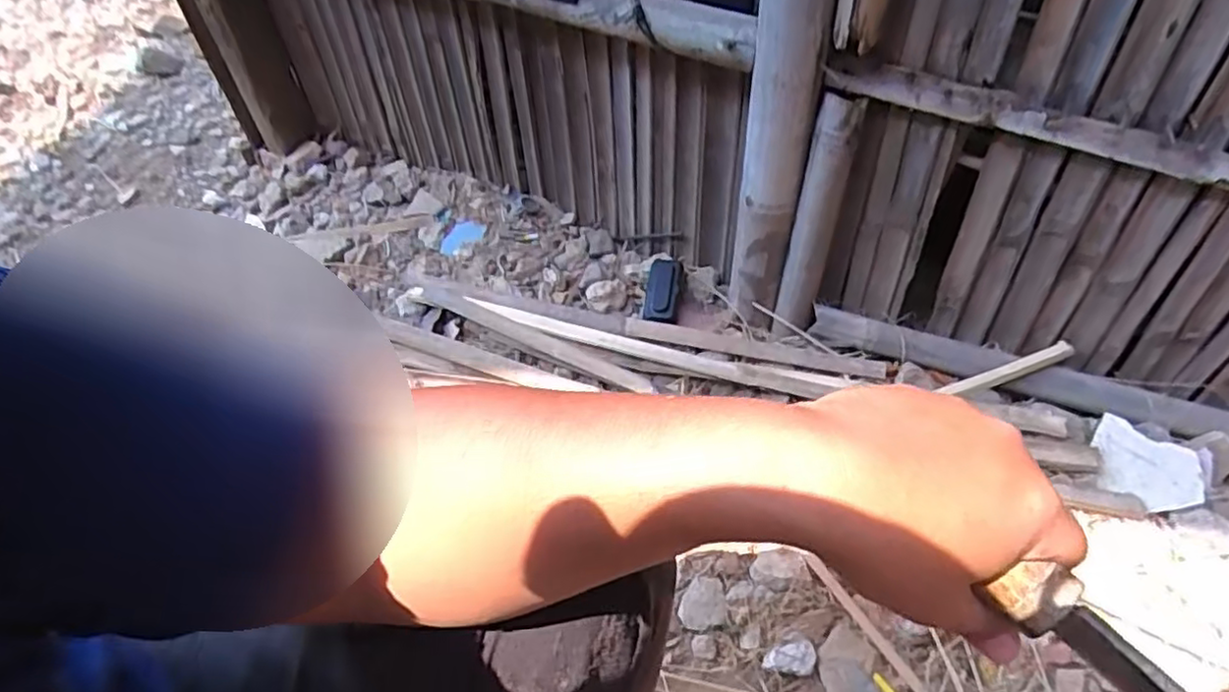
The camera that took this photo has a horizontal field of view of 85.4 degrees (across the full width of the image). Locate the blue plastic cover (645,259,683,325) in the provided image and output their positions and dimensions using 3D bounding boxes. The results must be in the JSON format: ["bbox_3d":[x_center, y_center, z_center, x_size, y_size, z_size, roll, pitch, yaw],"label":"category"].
[{"bbox_3d":[0.071,-0.082,0.993,0.053,0.014,0.103,-9,60,32],"label":"blue plastic cover"}]

